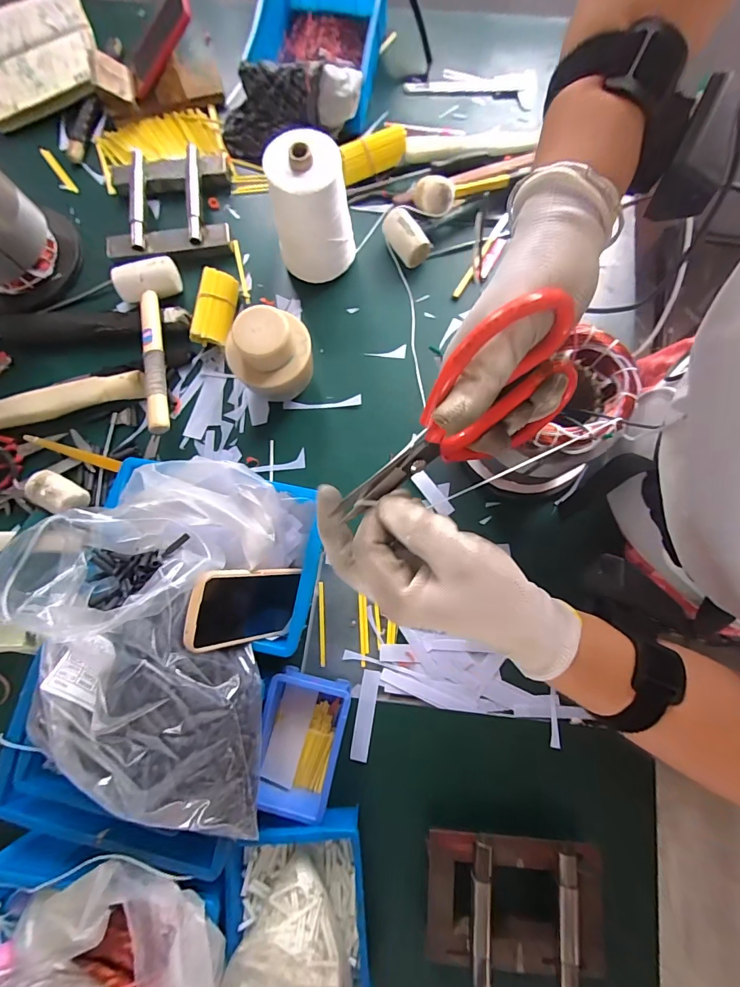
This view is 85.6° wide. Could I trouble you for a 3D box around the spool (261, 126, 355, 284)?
[{"bbox_3d":[-0.081,-0.393,0.574,0.094,0.171,0.089,0,79,1],"label":"spool"}]

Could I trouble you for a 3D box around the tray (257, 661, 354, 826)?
[{"bbox_3d":[-0.084,0.302,0.485,0.093,0.066,0.156,13,80,3],"label":"tray"}]

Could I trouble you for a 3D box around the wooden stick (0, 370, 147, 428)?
[{"bbox_3d":[-0.508,-0.133,0.603,0.335,0.023,0.045,-14,79,-2],"label":"wooden stick"}]

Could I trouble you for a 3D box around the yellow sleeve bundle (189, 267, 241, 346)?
[{"bbox_3d":[-0.235,-0.286,0.618,0.056,0.048,0.121,10,79,2],"label":"yellow sleeve bundle"}]

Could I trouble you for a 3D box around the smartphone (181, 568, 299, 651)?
[{"bbox_3d":[-0.137,0.127,0.451,0.010,0.151,0.079,10,86,29],"label":"smartphone"}]

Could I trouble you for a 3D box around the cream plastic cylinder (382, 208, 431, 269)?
[{"bbox_3d":[0.058,-0.408,0.639,0.055,0.049,0.086,-41,81,-7],"label":"cream plastic cylinder"}]

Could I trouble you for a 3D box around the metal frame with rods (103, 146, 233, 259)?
[{"bbox_3d":[-0.333,-0.478,0.653,0.197,0.048,0.203,-6,79,-1],"label":"metal frame with rods"}]

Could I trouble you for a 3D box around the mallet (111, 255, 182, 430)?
[{"bbox_3d":[-0.321,-0.220,0.597,0.099,0.064,0.288,-12,79,-2],"label":"mallet"}]

